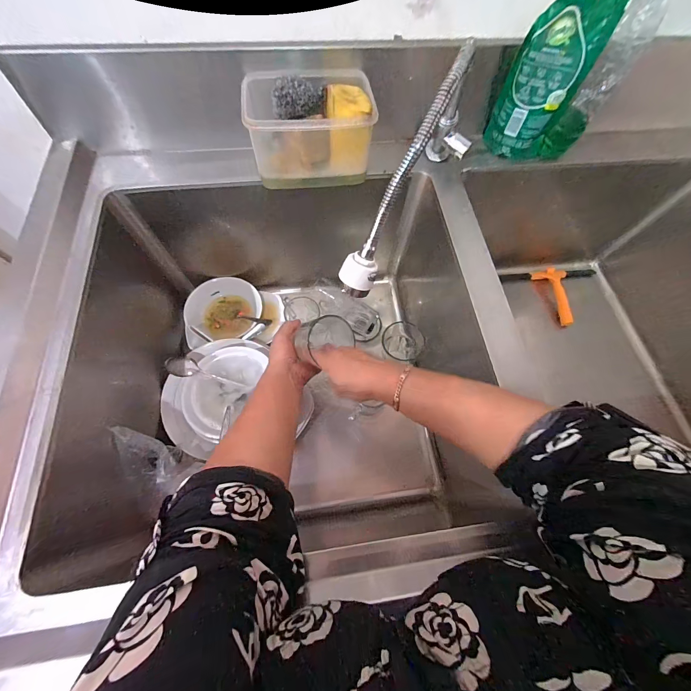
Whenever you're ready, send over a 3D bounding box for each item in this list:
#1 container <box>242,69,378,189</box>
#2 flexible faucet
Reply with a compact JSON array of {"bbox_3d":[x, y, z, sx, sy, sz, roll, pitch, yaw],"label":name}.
[{"bbox_3d":[-0.049,-0.308,0.439,0.159,0.106,0.102,-5,67,-5],"label":"container"},{"bbox_3d":[0.093,-0.223,0.384,0.059,0.194,0.289,29,68,9],"label":"flexible faucet"}]

